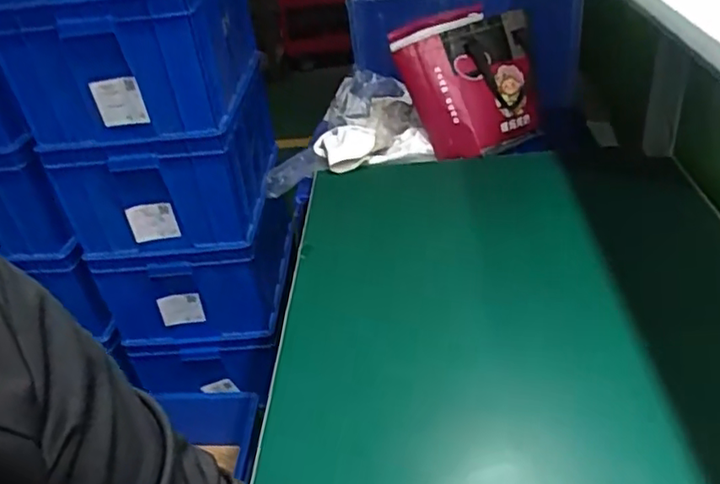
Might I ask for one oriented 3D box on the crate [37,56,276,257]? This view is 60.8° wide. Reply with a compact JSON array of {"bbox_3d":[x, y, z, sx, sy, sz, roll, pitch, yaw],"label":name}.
[{"bbox_3d":[-0.460,-0.205,1.557,0.409,0.278,0.475,-5,35,3],"label":"crate"}]

